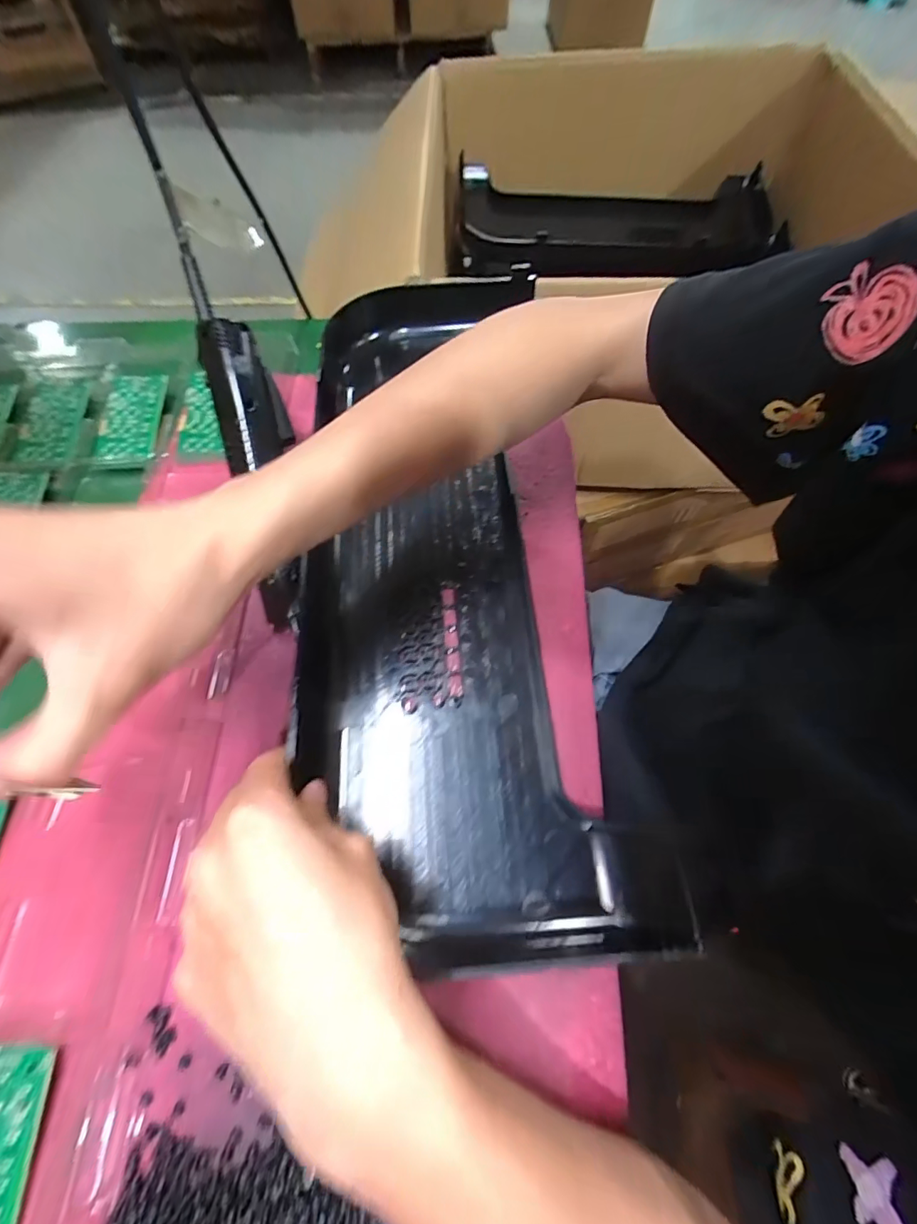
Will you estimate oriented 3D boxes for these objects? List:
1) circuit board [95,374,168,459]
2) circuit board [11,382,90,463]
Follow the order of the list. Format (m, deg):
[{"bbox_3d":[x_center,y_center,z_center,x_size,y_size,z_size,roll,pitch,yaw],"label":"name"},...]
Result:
[{"bbox_3d":[-0.282,-0.169,0.412,0.049,0.010,0.092,-3,62,-2],"label":"circuit board"},{"bbox_3d":[-0.354,-0.166,0.414,0.052,0.004,0.094,-9,63,-5],"label":"circuit board"}]

